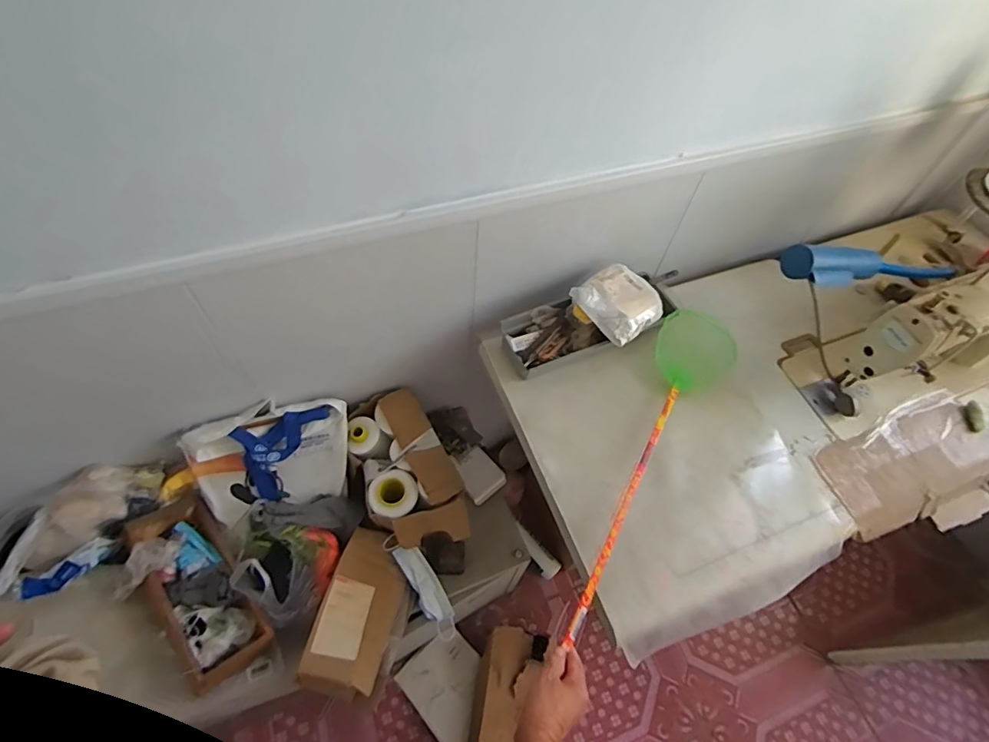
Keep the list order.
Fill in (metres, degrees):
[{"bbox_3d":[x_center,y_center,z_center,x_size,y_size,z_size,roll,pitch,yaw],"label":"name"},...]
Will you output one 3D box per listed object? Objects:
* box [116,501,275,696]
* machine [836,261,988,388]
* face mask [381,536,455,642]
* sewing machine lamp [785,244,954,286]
[{"bbox_3d":[-0.529,0.377,0.884,0.161,0.078,0.318,-37,68,-24],"label":"box"},{"bbox_3d":[0.817,-0.081,0.863,0.487,0.222,0.133,-17,61,-14],"label":"machine"},{"bbox_3d":[-0.136,0.413,0.982,0.052,0.021,0.225,-32,93,-22],"label":"face mask"},{"bbox_3d":[0.611,-0.164,0.821,0.339,0.052,0.059,-2,58,-22],"label":"sewing machine lamp"}]

